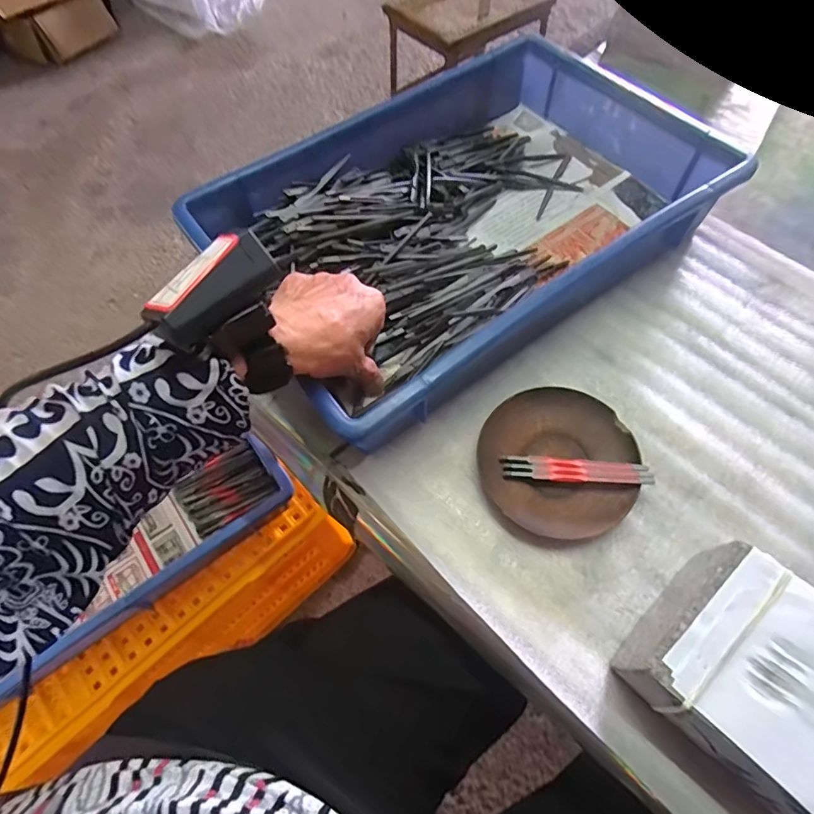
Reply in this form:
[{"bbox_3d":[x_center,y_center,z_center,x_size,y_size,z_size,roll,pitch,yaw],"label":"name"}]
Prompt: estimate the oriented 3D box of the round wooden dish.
[{"bbox_3d":[0.112,0.040,0.372,0.109,0.017,0.113,-1,61,2],"label":"round wooden dish"}]

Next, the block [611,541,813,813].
[{"bbox_3d":[0.208,0.164,0.277,0.151,0.059,0.104,39,69,21],"label":"block"}]

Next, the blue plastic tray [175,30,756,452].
[{"bbox_3d":[0.050,-0.171,0.457,0.413,0.079,0.275,-34,65,-15],"label":"blue plastic tray"}]

